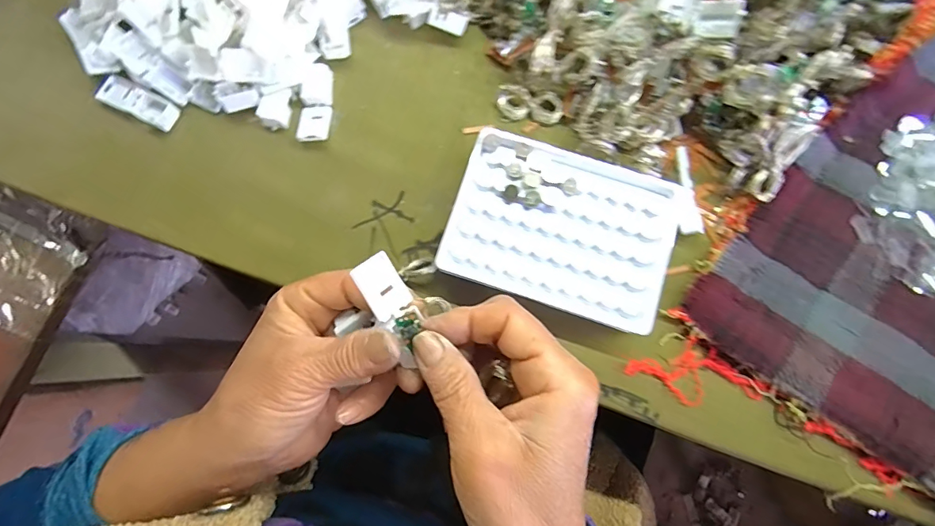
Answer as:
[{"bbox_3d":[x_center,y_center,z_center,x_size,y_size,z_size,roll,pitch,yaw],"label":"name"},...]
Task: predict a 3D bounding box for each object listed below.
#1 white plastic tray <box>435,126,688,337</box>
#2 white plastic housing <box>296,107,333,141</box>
[{"bbox_3d":[0.058,-0.020,0.281,0.131,0.029,0.096,18,80,3],"label":"white plastic tray"},{"bbox_3d":[-0.103,-0.094,0.305,0.020,0.008,0.028,4,80,1],"label":"white plastic housing"}]

